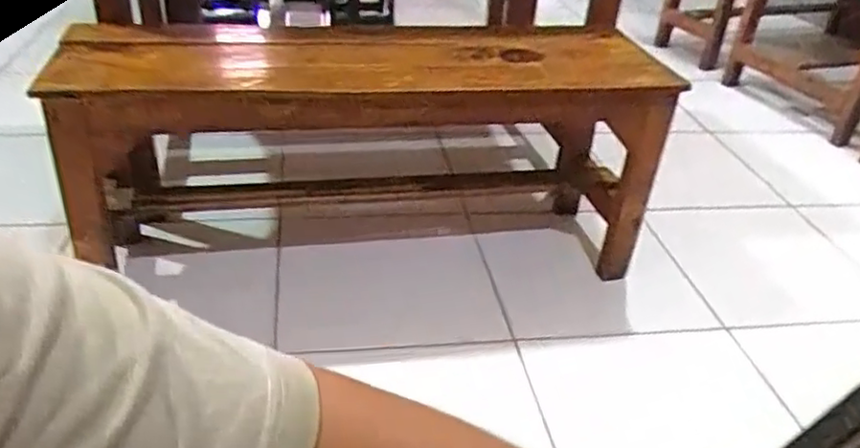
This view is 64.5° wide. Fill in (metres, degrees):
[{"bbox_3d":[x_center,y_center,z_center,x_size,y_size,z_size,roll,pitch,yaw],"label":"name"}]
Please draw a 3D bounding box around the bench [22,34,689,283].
[{"bbox_3d":[-0.096,-0.128,1.231,0.997,0.382,0.267,-4,34,-15],"label":"bench"}]

